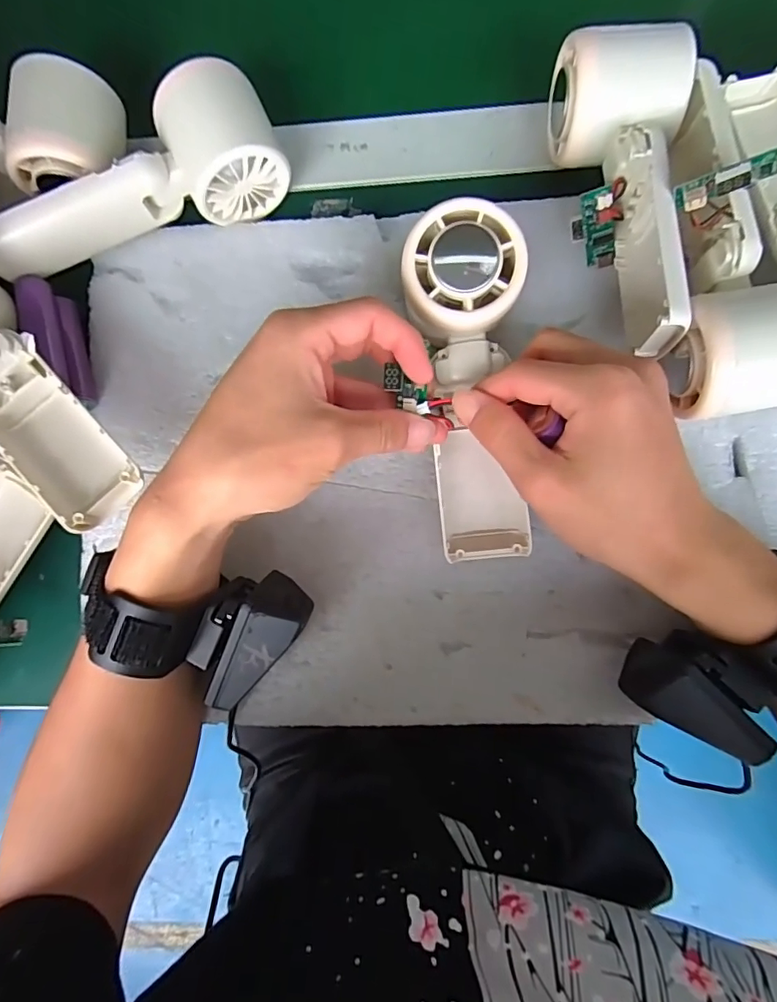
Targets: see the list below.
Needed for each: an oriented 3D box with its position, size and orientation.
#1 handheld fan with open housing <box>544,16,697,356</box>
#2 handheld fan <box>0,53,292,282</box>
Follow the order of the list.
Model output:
[{"bbox_3d":[0.113,-0.147,0.253,0.061,0.054,0.152,0,86,5],"label":"handheld fan with open housing"},{"bbox_3d":[-0.138,-0.170,0.275,0.162,0.051,0.054,-22,85,3],"label":"handheld fan"}]

